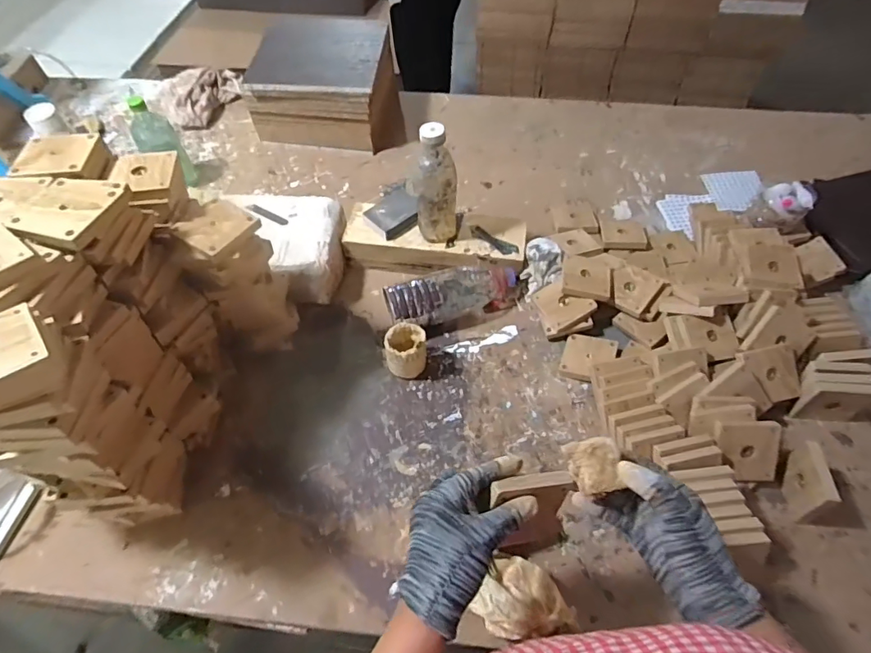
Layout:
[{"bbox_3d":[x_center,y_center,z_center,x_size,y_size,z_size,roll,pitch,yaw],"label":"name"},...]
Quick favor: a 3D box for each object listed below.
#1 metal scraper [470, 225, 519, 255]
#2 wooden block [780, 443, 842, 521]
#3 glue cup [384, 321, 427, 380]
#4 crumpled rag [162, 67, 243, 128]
[{"bbox_3d":[0.106,-0.160,0.927,0.104,0.008,0.034,34,61,23],"label":"metal scraper"},{"bbox_3d":[0.492,0.204,0.665,0.013,0.086,0.080,8,54,6],"label":"wooden block"},{"bbox_3d":[-0.049,0.042,0.820,0.064,0.071,0.069,0,53,0],"label":"glue cup"},{"bbox_3d":[-0.587,-0.591,1.270,0.128,0.076,0.222,23,57,16],"label":"crumpled rag"}]

